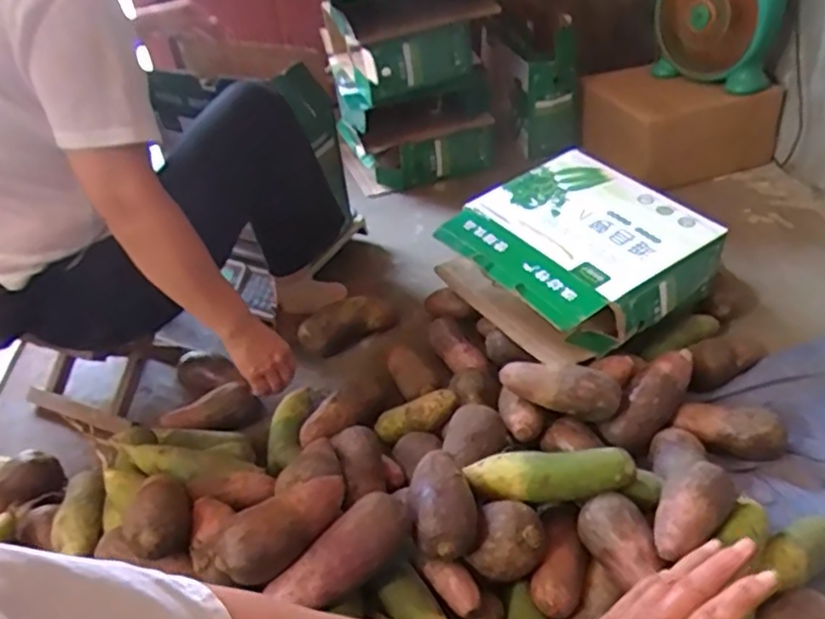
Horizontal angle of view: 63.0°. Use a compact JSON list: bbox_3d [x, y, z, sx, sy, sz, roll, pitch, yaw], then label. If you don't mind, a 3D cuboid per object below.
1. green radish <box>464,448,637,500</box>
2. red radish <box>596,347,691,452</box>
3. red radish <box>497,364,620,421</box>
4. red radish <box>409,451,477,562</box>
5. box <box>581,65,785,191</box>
[{"bbox_3d":[0.168,0.205,0.842,0.207,0.051,0.053,-4,38,4],"label":"green radish"},{"bbox_3d":[0.354,0.129,0.995,0.185,0.057,0.066,-46,49,-12],"label":"red radish"},{"bbox_3d":[0.213,0.113,0.973,0.164,0.069,0.059,3,39,12],"label":"red radish"},{"bbox_3d":[0.035,0.231,0.805,0.074,0.059,0.148,-9,38,-4],"label":"red radish"},{"bbox_3d":[0.587,-0.433,1.557,0.347,0.190,0.307,-14,39,-10],"label":"box"}]

